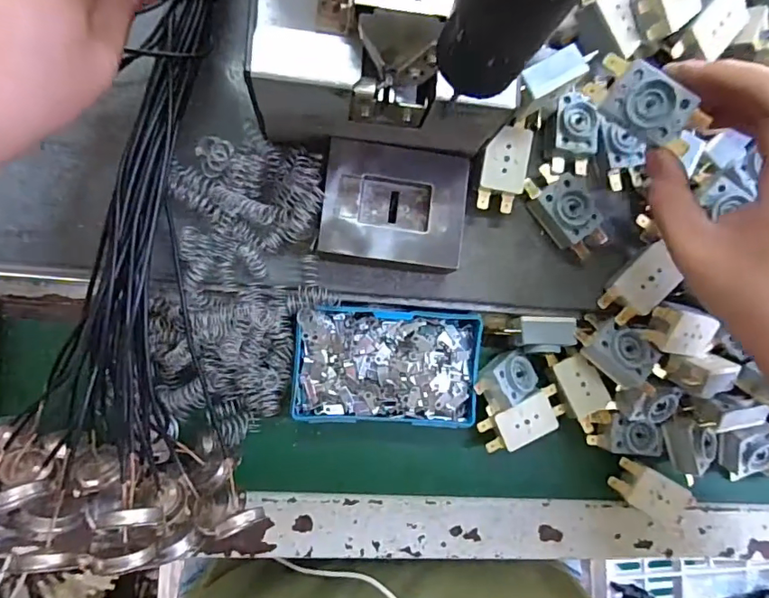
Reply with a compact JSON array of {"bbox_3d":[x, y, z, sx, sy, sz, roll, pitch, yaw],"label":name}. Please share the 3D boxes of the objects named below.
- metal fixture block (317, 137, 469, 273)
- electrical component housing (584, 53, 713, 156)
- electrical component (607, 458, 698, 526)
[{"bbox_3d":[0.005,-0.052,0.293,0.080,0.024,0.065,7,86,-8],"label":"metal fixture block"},{"bbox_3d":[0.129,-0.096,0.246,0.056,0.014,0.027,38,118,2],"label":"electrical component housing"},{"bbox_3d":[0.179,0.129,0.338,0.058,0.019,0.026,28,84,-6],"label":"electrical component"}]

